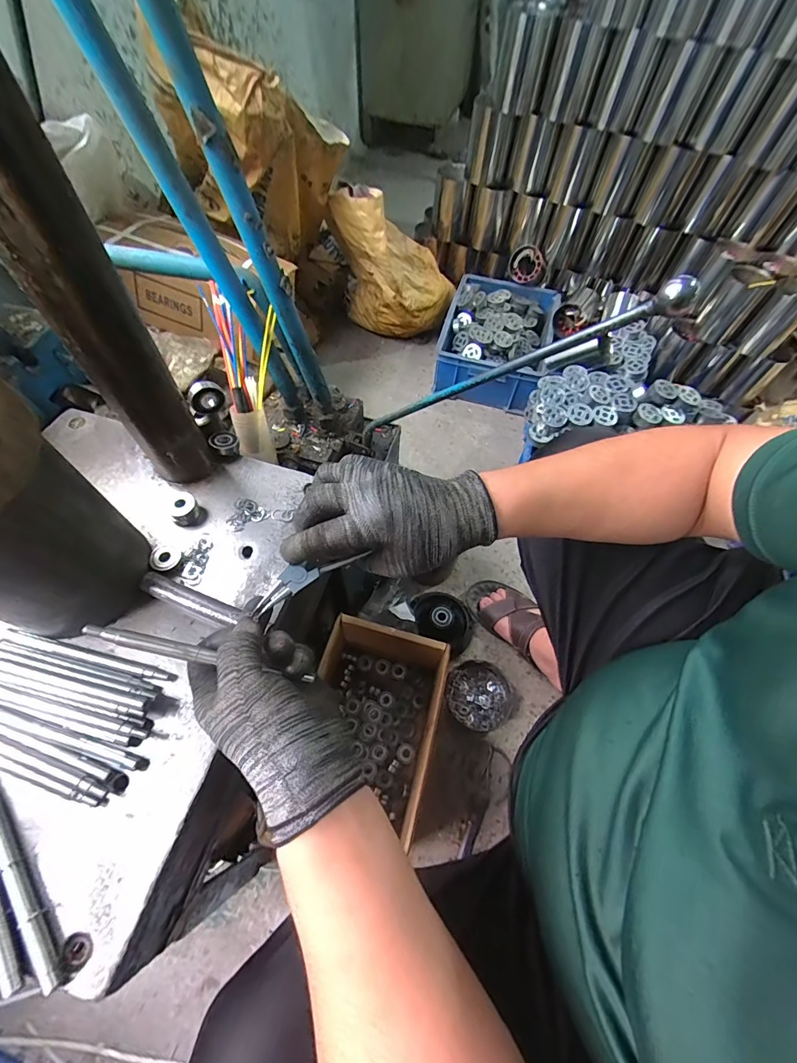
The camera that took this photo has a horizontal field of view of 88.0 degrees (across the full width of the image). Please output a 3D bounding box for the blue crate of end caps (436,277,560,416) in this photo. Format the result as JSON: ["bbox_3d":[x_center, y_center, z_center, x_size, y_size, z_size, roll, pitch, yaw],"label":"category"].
[{"bbox_3d":[0.295,-0.577,1.236,0.315,0.162,0.457,14,61,5],"label":"blue crate of end caps"}]

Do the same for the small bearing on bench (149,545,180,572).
[{"bbox_3d":[-0.247,0.028,0.436,0.030,0.006,0.026,29,63,13],"label":"small bearing on bench"}]

